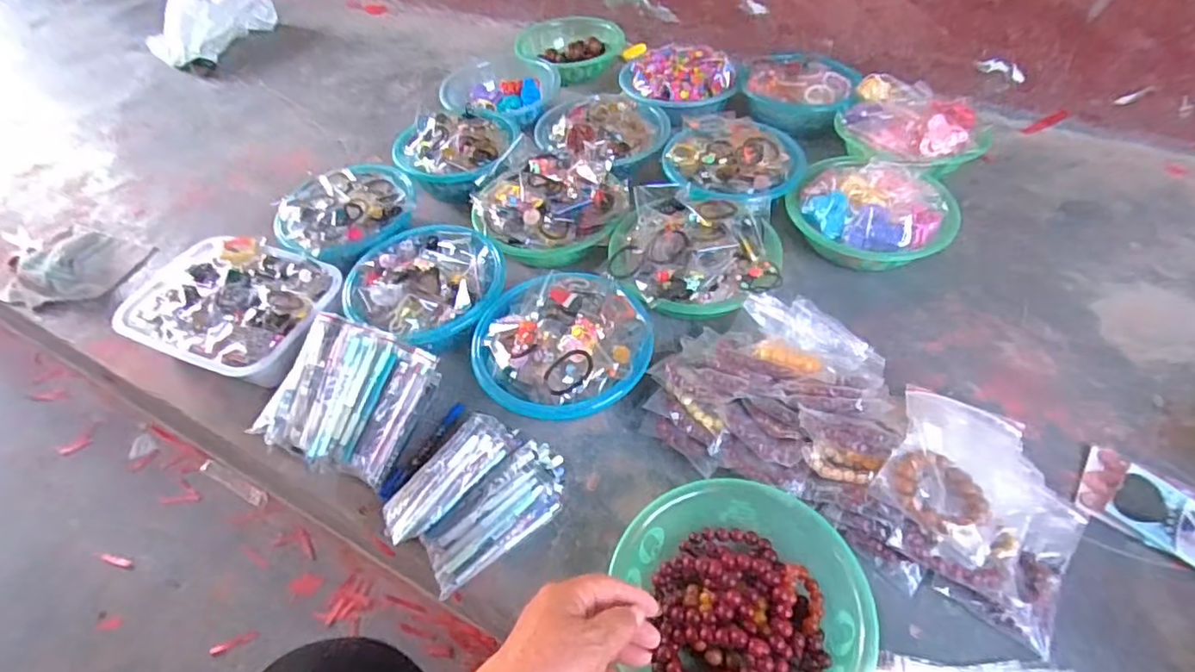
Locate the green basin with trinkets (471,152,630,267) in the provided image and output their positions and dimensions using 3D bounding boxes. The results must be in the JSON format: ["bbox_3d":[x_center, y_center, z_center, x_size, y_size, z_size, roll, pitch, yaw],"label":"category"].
[{"bbox_3d":[-0.073,-0.199,0.947,0.229,0.103,0.199,-5,49,0],"label":"green basin with trinkets"}]

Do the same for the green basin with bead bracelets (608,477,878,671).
[{"bbox_3d":[0.131,0.262,0.583,0.233,0.066,0.234,-2,49,3],"label":"green basin with bead bracelets"}]

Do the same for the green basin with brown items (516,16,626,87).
[{"bbox_3d":[-0.068,-0.634,1.341,0.216,0.059,0.194,7,50,10],"label":"green basin with brown items"}]

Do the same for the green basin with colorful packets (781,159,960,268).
[{"bbox_3d":[0.405,-0.180,0.907,0.231,0.097,0.199,19,53,19],"label":"green basin with colorful packets"}]

